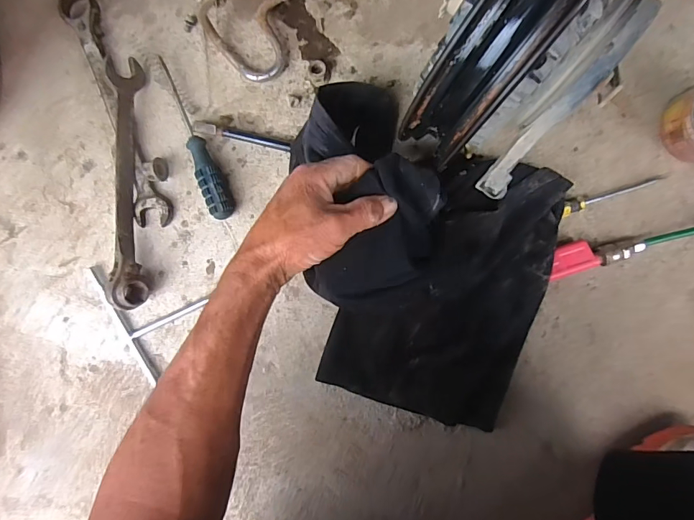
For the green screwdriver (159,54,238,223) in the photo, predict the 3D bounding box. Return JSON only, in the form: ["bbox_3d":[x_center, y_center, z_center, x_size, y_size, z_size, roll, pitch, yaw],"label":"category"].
[{"bbox_3d":[-0.171,-0.137,0.483,0.026,0.031,0.187,-20,87,1],"label":"green screwdriver"}]

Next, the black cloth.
[{"bbox_3d":[0.073,0.014,0.426,0.294,0.124,0.317,18,96,0],"label":"black cloth"}]

